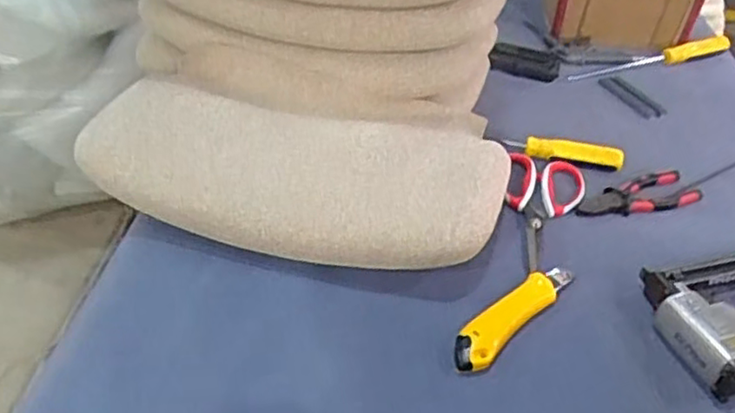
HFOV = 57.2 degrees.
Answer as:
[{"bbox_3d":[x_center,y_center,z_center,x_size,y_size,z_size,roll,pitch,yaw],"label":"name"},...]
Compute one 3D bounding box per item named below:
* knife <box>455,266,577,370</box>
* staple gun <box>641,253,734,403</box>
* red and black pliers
[{"bbox_3d":[0.134,0.096,0.618,0.036,0.017,0.163,34,48,30],"label":"knife"},{"bbox_3d":[0.362,0.090,0.630,0.207,0.043,0.129,-14,44,-21],"label":"staple gun"},{"bbox_3d":[0.301,-0.012,0.757,0.156,0.013,0.051,-10,42,-17],"label":"red and black pliers"}]

